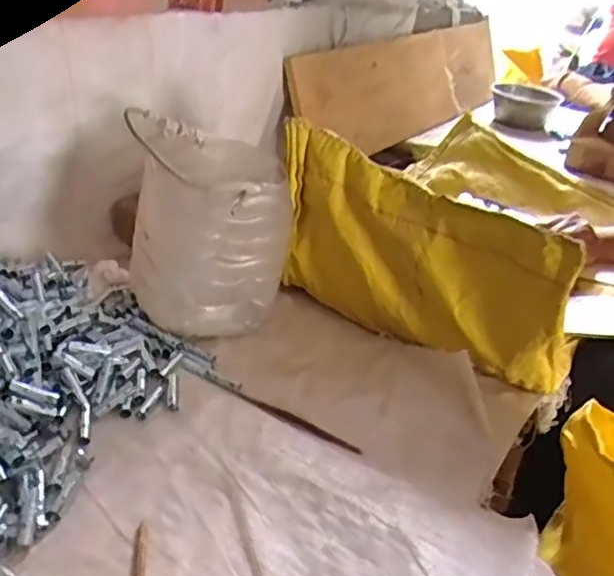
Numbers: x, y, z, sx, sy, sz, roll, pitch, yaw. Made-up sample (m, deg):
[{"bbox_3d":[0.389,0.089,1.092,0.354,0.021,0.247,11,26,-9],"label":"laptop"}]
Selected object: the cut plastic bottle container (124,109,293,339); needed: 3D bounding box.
[{"bbox_3d":[-0.103,-0.056,0.691,0.156,0.183,0.155,6,30,-6],"label":"cut plastic bottle container"}]

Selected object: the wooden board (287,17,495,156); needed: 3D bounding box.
[{"bbox_3d":[0.188,-0.372,1.173,0.025,0.177,0.615,6,26,43],"label":"wooden board"}]

